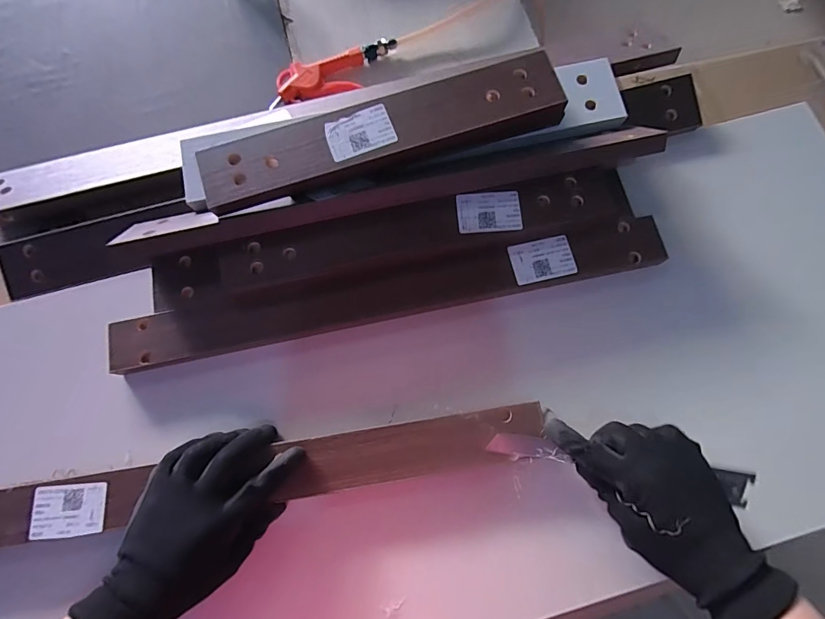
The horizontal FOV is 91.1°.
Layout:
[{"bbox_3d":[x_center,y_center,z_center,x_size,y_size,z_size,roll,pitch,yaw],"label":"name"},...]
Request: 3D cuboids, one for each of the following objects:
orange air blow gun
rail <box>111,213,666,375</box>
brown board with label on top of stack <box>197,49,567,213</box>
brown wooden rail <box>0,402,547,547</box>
[{"bbox_3d":[-0.118,-0.358,0.621,0.202,0.026,0.061,-17,76,-4],"label":"orange air blow gun"},{"bbox_3d":[-0.017,-0.016,0.382,0.515,0.020,0.048,-11,76,-3],"label":"rail"},{"bbox_3d":[-0.025,-0.161,0.364,0.325,0.023,0.066,-16,76,-4],"label":"brown board with label on top of stack"},{"bbox_3d":[-0.144,0.140,0.344,0.515,0.014,0.044,-10,76,-2],"label":"brown wooden rail"}]

